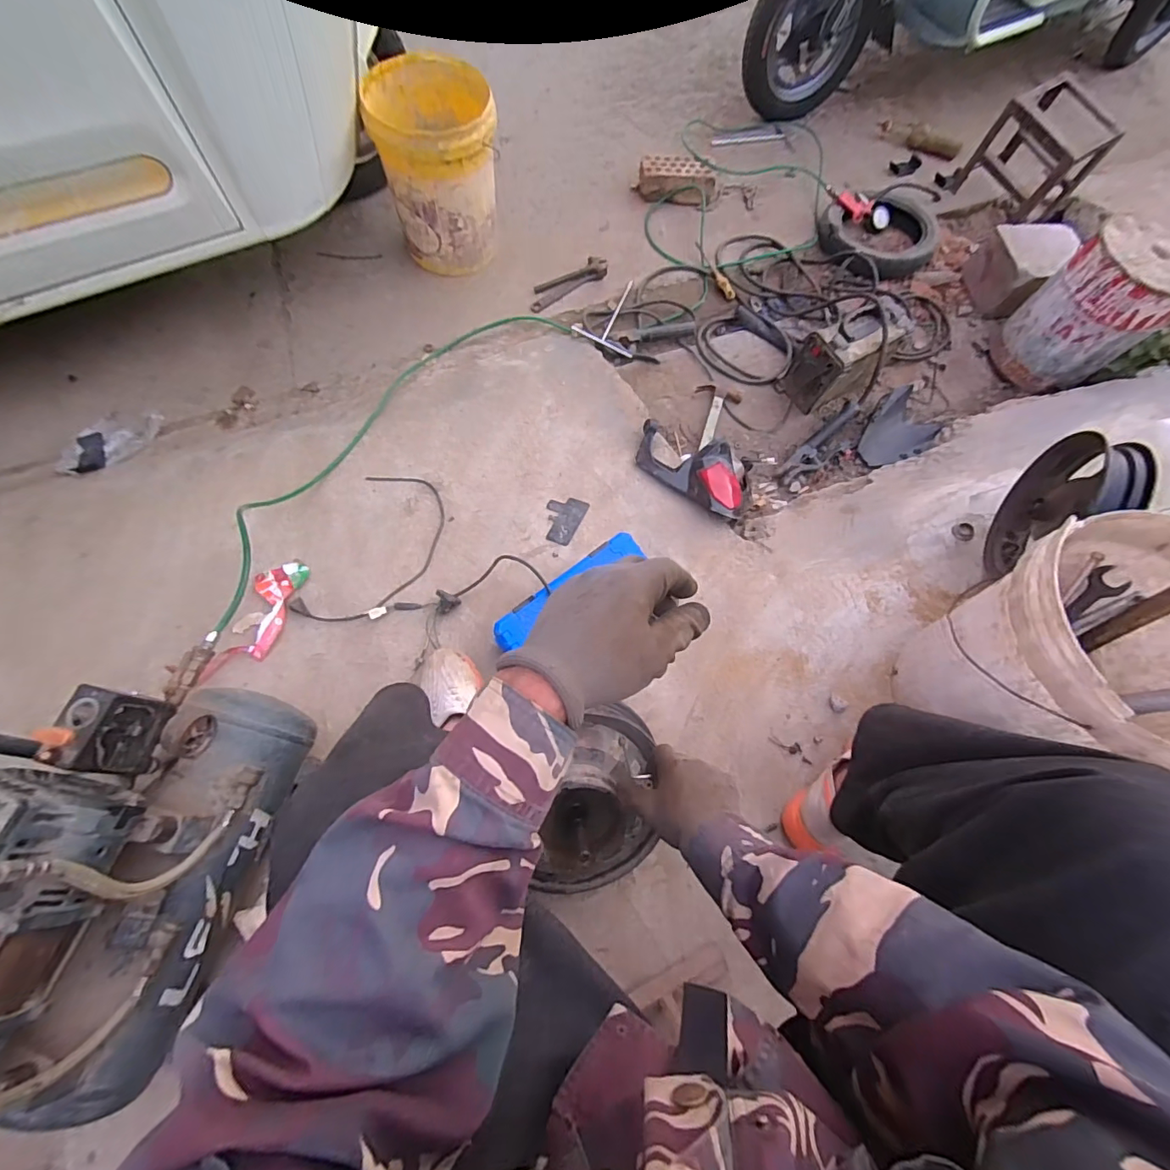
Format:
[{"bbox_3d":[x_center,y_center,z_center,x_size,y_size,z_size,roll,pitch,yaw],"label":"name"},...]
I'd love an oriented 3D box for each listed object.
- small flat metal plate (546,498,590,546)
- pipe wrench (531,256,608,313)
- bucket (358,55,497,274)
[{"bbox_3d":[-0.049,-0.142,1.081,0.082,0.008,0.124,22,69,4],"label":"small flat metal plate"},{"bbox_3d":[-0.050,-0.888,1.484,0.272,0.040,0.087,-33,65,-17],"label":"pipe wrench"},{"bbox_3d":[-0.363,-1.026,1.275,0.280,0.351,0.271,-12,71,-9],"label":"bucket"}]

